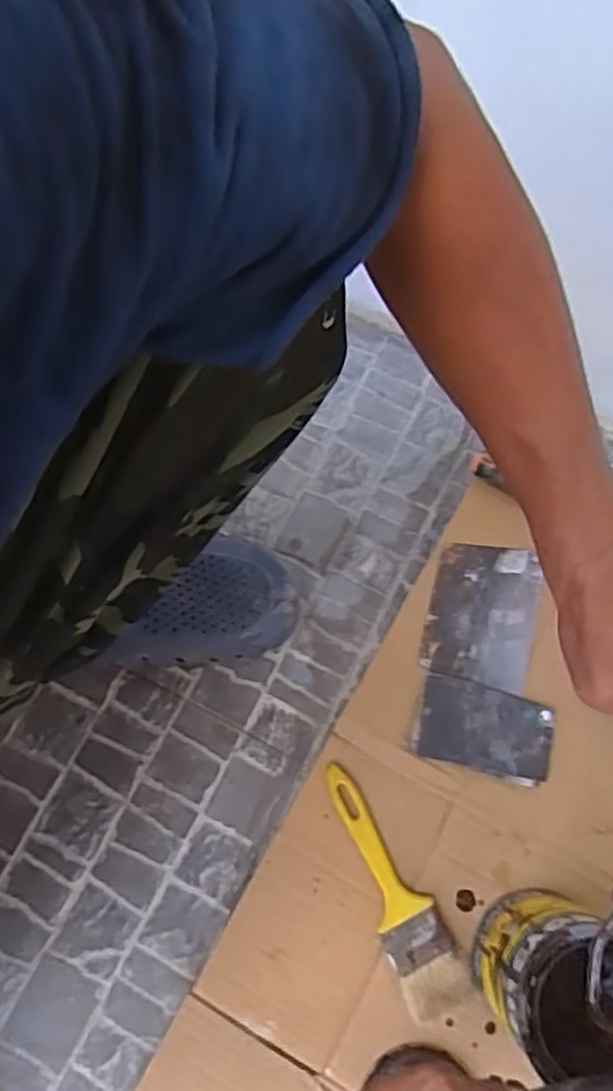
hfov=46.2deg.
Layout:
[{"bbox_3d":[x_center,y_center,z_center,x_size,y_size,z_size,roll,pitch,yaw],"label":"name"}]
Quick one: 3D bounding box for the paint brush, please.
[{"bbox_3d":[0.064,0.268,0.570,0.049,0.023,0.190,-25,74,-8],"label":"paint brush"}]

